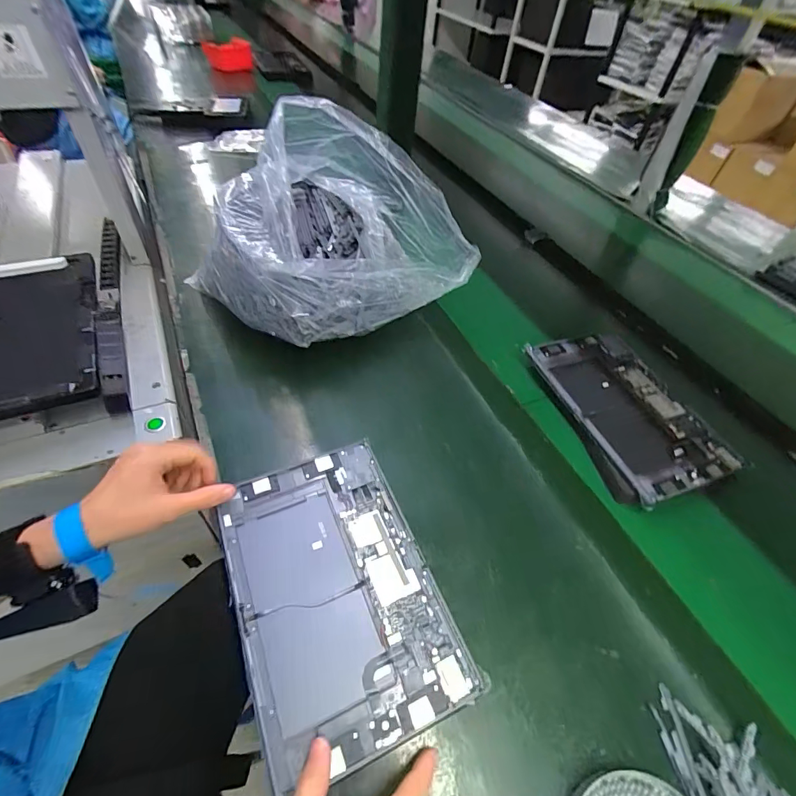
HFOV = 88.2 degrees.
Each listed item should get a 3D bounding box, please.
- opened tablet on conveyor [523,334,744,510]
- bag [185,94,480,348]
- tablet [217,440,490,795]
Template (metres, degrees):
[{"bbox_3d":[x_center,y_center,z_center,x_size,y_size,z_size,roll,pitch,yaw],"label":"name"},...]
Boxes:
[{"bbox_3d":[0.303,0.013,0.554,0.166,0.020,0.256,-12,53,-12],"label":"opened tablet on conveyor"},{"bbox_3d":[-0.079,-0.220,0.528,0.286,0.233,0.251,32,54,19],"label":"bag"},{"bbox_3d":[-0.058,0.168,0.373,0.164,0.009,0.254,-18,56,-16],"label":"tablet"}]

